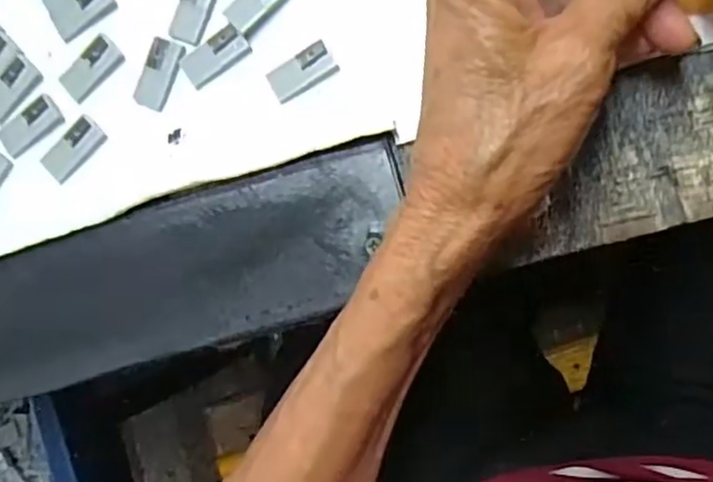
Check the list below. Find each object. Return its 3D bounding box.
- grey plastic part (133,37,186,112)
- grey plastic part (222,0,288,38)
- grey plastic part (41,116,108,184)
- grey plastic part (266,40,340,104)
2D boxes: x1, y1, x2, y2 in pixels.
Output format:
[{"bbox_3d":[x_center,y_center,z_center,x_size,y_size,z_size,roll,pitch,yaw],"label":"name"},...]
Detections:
[{"bbox_3d":[-0.080,-0.067,0.275,0.014,0.004,0.028,26,94,6],"label":"grey plastic part"},{"bbox_3d":[-0.038,-0.094,0.270,0.027,0.004,0.014,-44,85,6],"label":"grey plastic part"},{"bbox_3d":[-0.116,-0.037,0.280,0.016,0.004,0.027,44,96,5],"label":"grey plastic part"},{"bbox_3d":[-0.021,-0.066,0.266,0.026,0.004,0.014,-32,87,7],"label":"grey plastic part"}]

